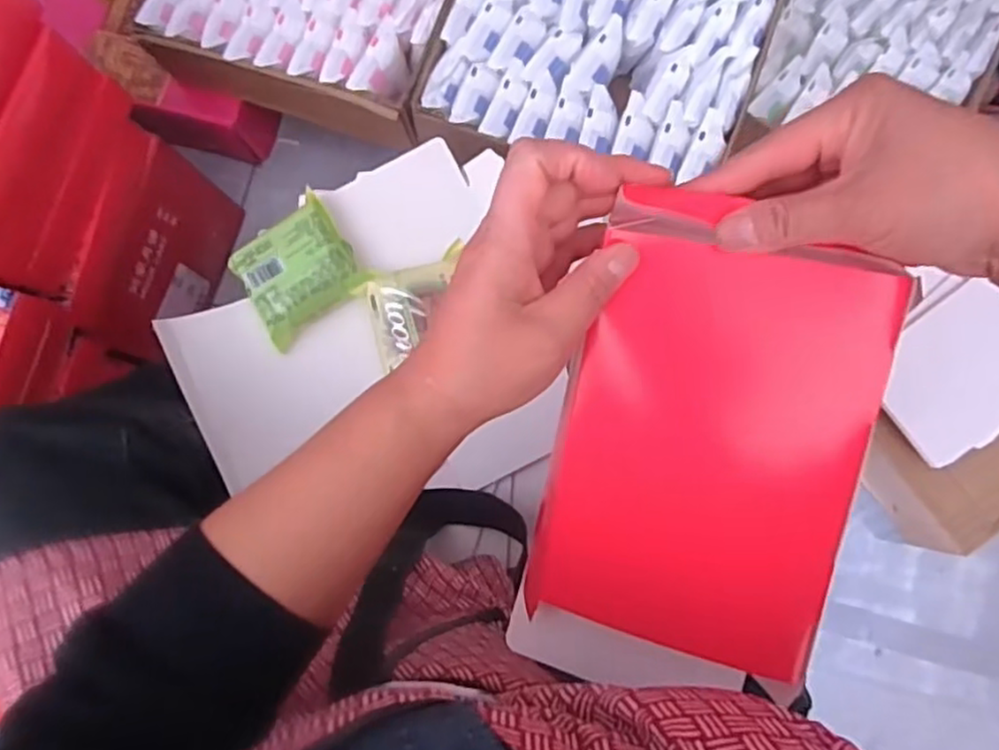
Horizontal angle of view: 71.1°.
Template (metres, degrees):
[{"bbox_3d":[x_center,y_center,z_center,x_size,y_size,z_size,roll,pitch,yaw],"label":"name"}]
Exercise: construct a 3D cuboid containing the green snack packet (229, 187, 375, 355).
[{"bbox_3d":[-0.177,-0.091,0.603,0.100,0.022,0.089,-37,82,-1],"label":"green snack packet"}]

